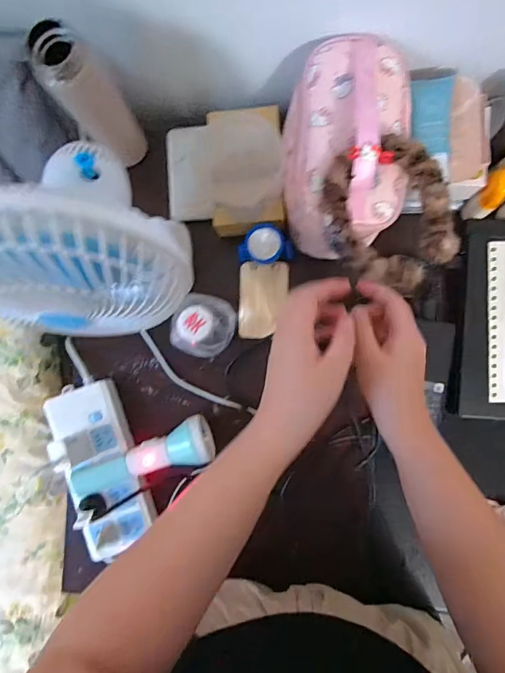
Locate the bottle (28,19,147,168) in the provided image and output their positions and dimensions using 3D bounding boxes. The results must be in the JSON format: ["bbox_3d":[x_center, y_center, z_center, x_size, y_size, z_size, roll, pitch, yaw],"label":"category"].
[{"bbox_3d":[-0.188,-0.277,0.506,0.064,0.183,0.063,0,85,4],"label":"bottle"}]

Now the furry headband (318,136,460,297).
[{"bbox_3d":[0.155,-0.135,0.472,0.152,0.042,0.152,-3,101,-13],"label":"furry headband"}]

